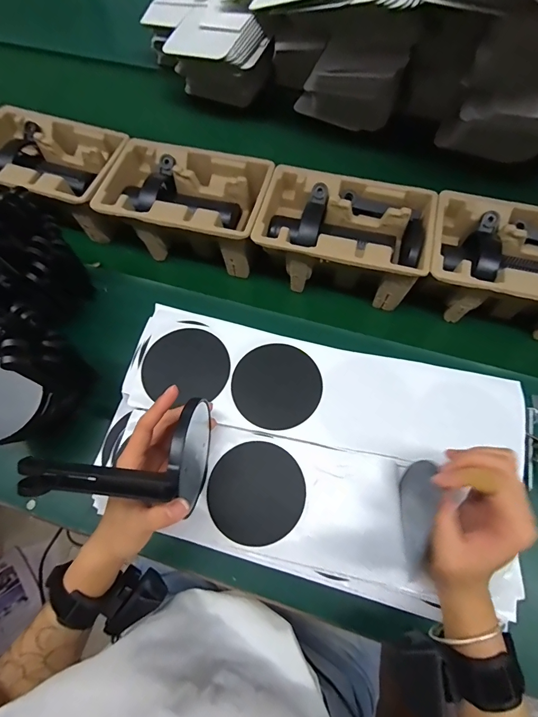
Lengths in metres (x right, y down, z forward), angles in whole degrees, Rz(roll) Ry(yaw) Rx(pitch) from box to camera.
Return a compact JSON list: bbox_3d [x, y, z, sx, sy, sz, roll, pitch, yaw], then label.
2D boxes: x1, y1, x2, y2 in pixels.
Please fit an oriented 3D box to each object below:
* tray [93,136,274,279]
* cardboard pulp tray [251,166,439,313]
[{"bbox_3d":[-0.118,-0.226,0.563,0.228,0.097,0.143,13,67,4],"label":"tray"},{"bbox_3d":[0.101,-0.170,0.534,0.222,0.095,0.144,14,67,5],"label":"cardboard pulp tray"}]

